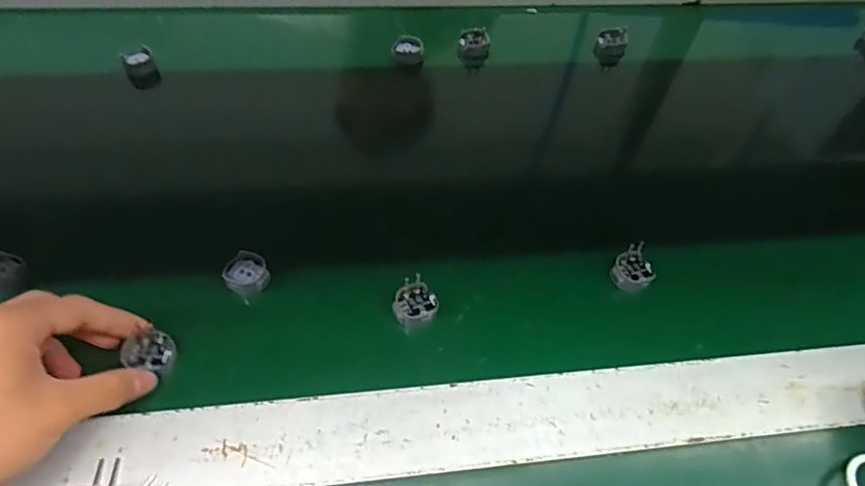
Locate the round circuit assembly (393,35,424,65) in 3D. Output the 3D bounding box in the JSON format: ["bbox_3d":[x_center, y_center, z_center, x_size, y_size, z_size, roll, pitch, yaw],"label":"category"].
[{"bbox_3d":[-0.022,-0.179,0.535,0.027,0.011,0.031,2,55,-3],"label":"round circuit assembly"}]

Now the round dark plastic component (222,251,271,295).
[{"bbox_3d":[-0.125,0.021,0.389,0.027,0.010,0.028,2,55,-3],"label":"round dark plastic component"}]

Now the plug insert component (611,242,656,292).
[{"bbox_3d":[0.143,0.019,0.409,0.027,0.018,0.035,33,59,17],"label":"plug insert component"}]

